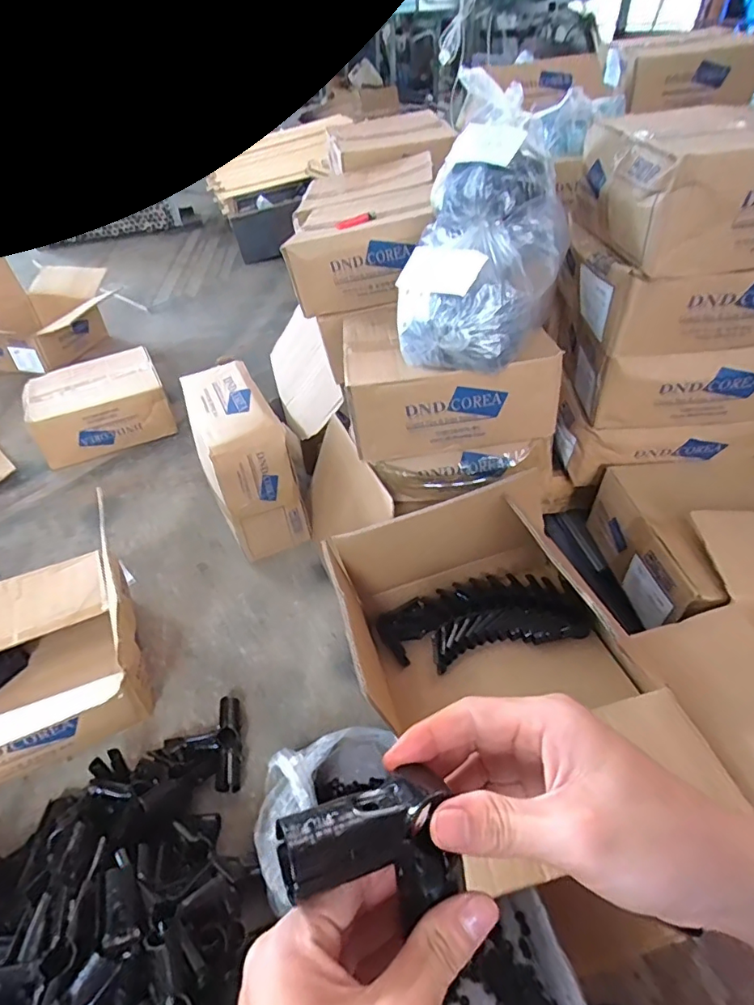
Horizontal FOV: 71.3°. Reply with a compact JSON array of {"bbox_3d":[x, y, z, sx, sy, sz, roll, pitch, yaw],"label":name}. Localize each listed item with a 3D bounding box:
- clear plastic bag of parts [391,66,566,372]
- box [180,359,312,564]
[{"bbox_3d":[0.167,-0.412,0.777,0.216,0.118,0.446,11,84,15],"label":"clear plastic bag of parts"},{"bbox_3d":[-0.278,-0.093,1.075,0.146,0.261,0.326,-20,44,-18],"label":"box"}]

